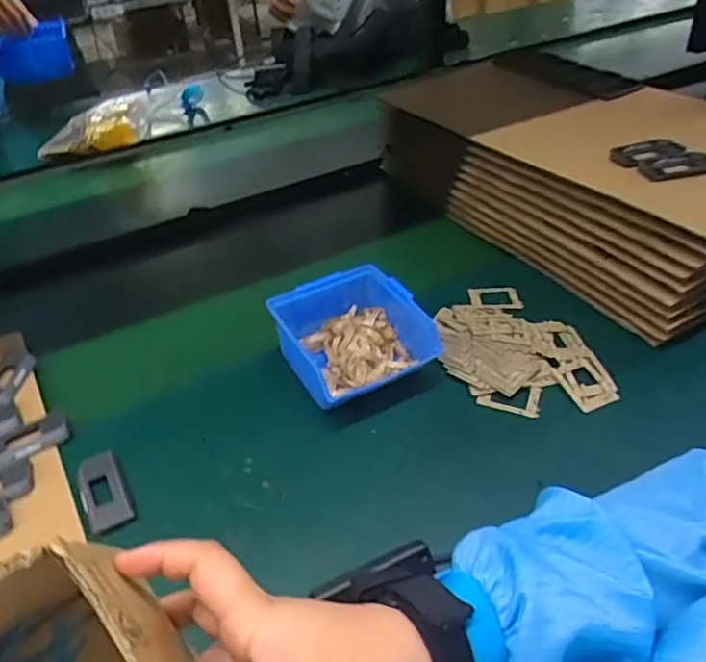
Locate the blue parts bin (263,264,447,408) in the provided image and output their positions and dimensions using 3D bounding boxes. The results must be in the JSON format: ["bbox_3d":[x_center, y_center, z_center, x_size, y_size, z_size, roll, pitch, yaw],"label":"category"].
[{"bbox_3d":[0.000,0.009,0.597,0.125,0.068,0.137,-19,43,-17],"label":"blue parts bin"}]

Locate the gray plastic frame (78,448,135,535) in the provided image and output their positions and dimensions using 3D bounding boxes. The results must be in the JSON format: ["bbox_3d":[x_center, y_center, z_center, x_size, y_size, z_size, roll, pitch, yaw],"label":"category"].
[{"bbox_3d":[-0.205,0.131,0.502,0.033,0.012,0.077,-22,42,-21],"label":"gray plastic frame"}]

